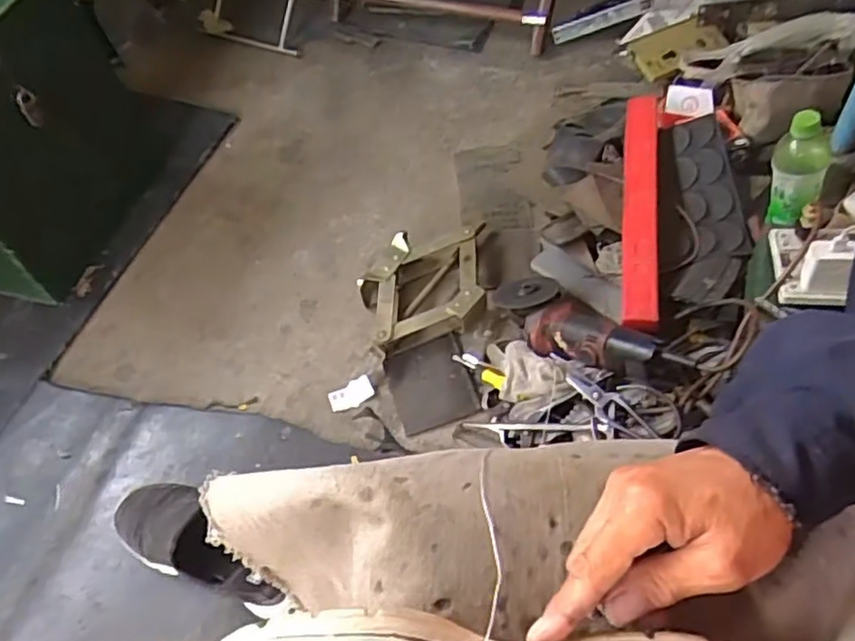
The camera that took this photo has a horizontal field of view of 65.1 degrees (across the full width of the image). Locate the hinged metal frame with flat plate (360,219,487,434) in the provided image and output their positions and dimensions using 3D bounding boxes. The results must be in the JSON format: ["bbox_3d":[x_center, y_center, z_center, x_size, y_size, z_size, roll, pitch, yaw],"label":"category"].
[{"bbox_3d":[0.001,0.012,1.003,0.184,0.090,0.301,-8,55,1],"label":"hinged metal frame with flat plate"}]

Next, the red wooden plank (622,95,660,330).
[{"bbox_3d":[0.295,-0.162,0.919,0.047,0.023,0.368,5,68,6],"label":"red wooden plank"}]

